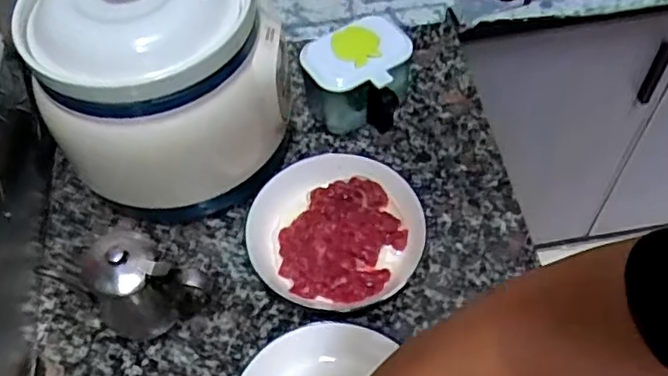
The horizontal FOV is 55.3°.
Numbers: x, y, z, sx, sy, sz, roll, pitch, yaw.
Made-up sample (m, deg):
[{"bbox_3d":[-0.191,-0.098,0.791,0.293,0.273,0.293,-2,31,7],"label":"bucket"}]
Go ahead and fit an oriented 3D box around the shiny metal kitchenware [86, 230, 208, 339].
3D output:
[{"bbox_3d":[-0.164,0.085,0.575,0.094,0.110,0.071,-13,56,-6],"label":"shiny metal kitchenware"}]

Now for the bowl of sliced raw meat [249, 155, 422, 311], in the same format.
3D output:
[{"bbox_3d":[0.002,0.041,0.630,0.166,0.042,0.152,-2,56,2],"label":"bowl of sliced raw meat"}]

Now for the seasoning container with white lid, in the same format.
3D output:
[{"bbox_3d":[0.026,-0.124,0.705,0.116,0.099,0.089,-3,56,2],"label":"seasoning container with white lid"}]

